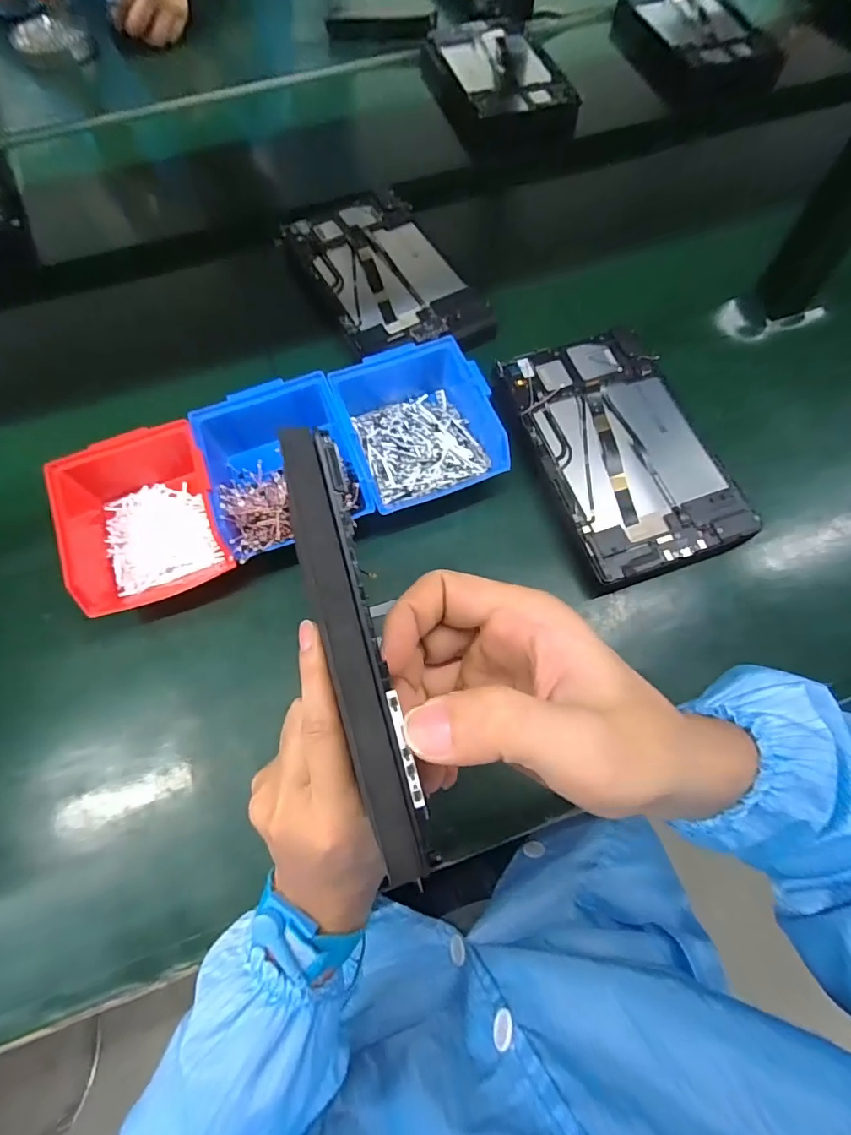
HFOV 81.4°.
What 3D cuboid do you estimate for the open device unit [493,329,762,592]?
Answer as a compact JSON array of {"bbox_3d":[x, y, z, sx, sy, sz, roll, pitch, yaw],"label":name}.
[{"bbox_3d":[0.175,-0.108,0.455,0.155,0.029,0.237,-17,68,-7],"label":"open device unit"}]

